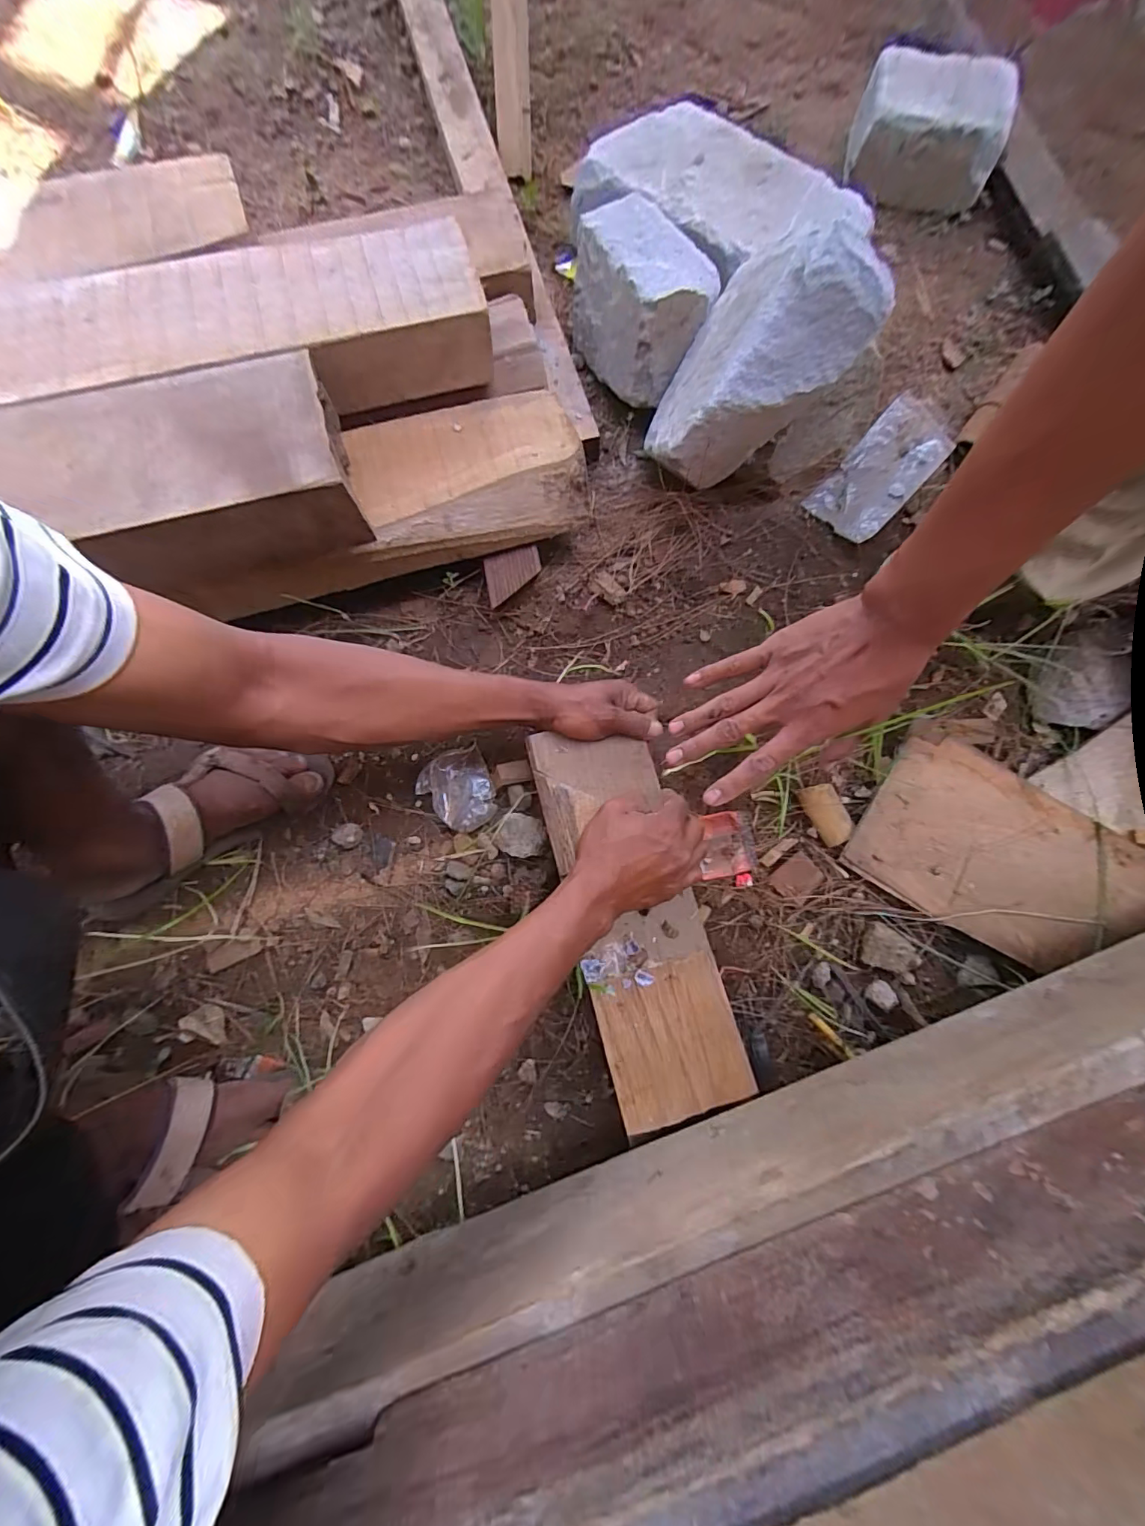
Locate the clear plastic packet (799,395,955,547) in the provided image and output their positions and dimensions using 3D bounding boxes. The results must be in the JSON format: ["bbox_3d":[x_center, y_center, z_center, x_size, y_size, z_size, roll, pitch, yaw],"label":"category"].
[{"bbox_3d":[0.399,-0.377,0.626,0.094,0.034,0.200,42,81,7],"label":"clear plastic packet"}]

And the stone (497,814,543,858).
[{"bbox_3d":[-0.057,0.081,0.543,0.049,0.028,0.047,0,79,-1],"label":"stone"}]

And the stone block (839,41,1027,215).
[{"bbox_3d":[0.510,-0.905,0.699,0.201,0.117,0.115,13,79,2],"label":"stone block"}]

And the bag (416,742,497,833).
[{"bbox_3d":[-0.131,0.033,0.558,0.078,0.024,0.089,-25,80,-6],"label":"bag"}]

